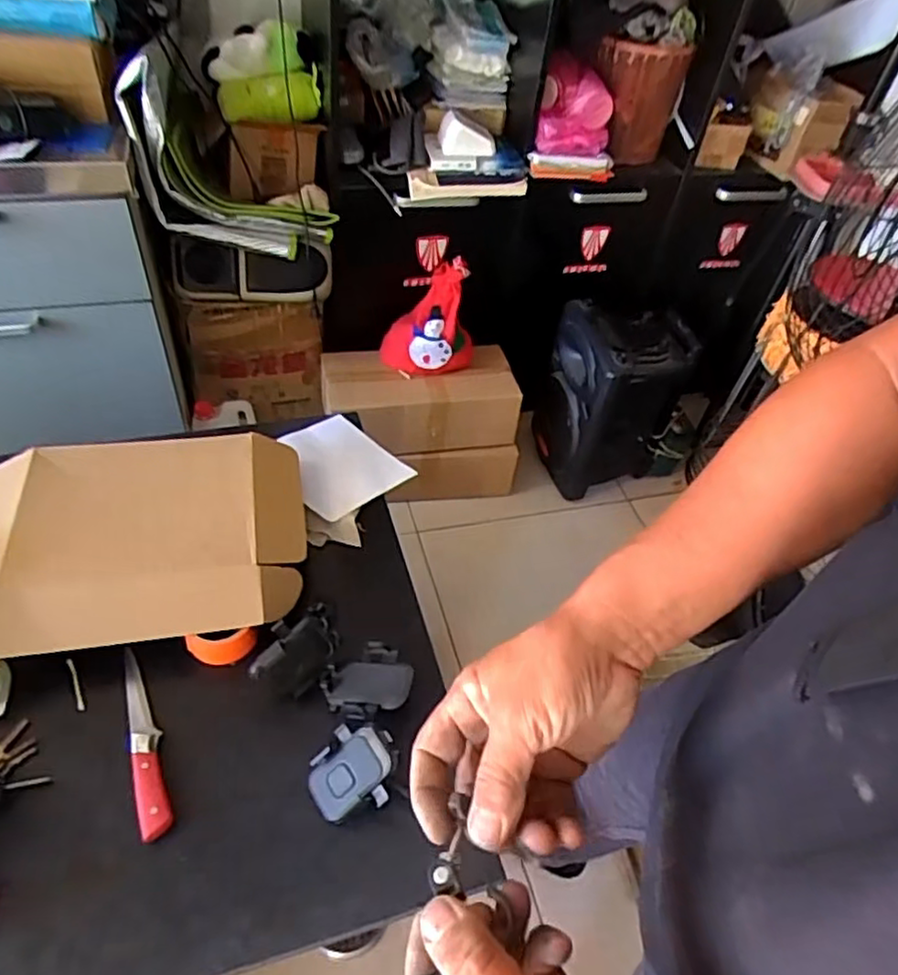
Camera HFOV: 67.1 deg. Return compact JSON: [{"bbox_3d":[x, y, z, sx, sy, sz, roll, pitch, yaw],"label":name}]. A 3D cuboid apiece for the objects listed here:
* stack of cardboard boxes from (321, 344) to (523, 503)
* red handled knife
[{"bbox_3d":[-0.072,-0.162,1.728,0.467,0.309,0.251,-4,47,-12],"label":"stack of cardboard boxes"},{"bbox_3d":[-0.357,0.293,0.796,0.034,0.019,0.233,-13,50,-20],"label":"red handled knife"}]

